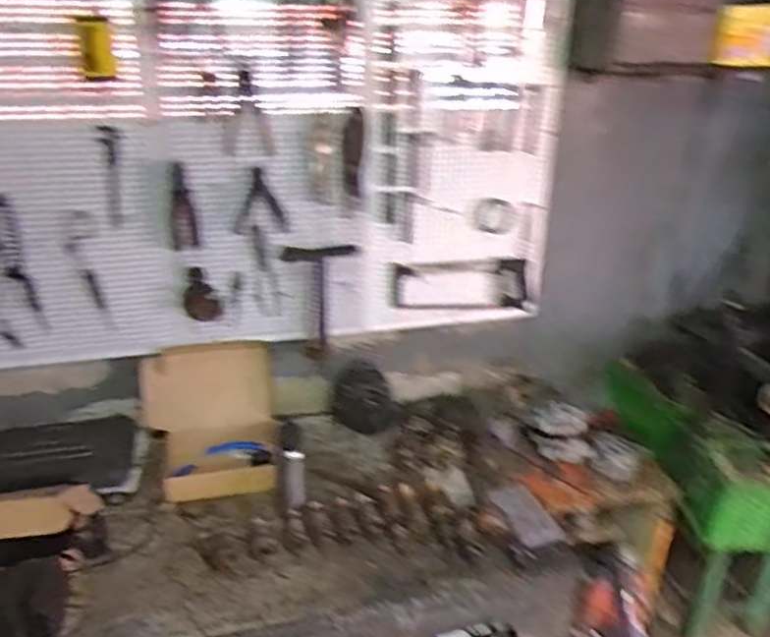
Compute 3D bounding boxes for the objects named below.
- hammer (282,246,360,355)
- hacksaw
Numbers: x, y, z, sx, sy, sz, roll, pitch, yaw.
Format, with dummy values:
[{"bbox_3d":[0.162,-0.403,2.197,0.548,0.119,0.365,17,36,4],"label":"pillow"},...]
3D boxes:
[{"bbox_3d":[-0.162,-0.042,1.760,0.190,0.298,0.044,-4,25,-12],"label":"hammer"},{"bbox_3d":[0.213,-0.076,1.868,0.404,0.175,0.029,-7,25,-17],"label":"hacksaw"}]

